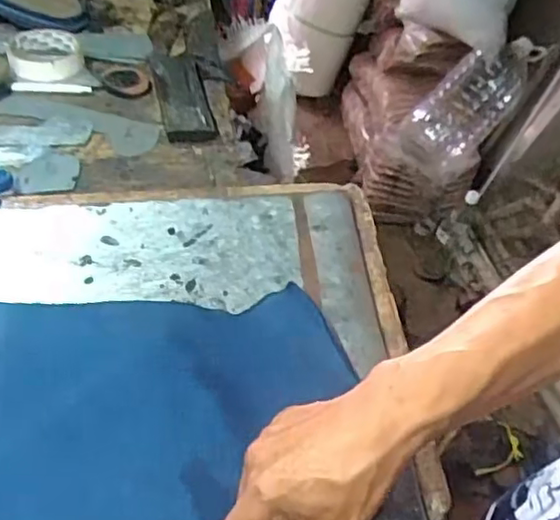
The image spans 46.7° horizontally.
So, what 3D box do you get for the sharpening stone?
[{"bbox_3d":[-0.114,-0.194,0.748,0.055,0.016,0.181,-6,51,-17],"label":"sharpening stone"}]

